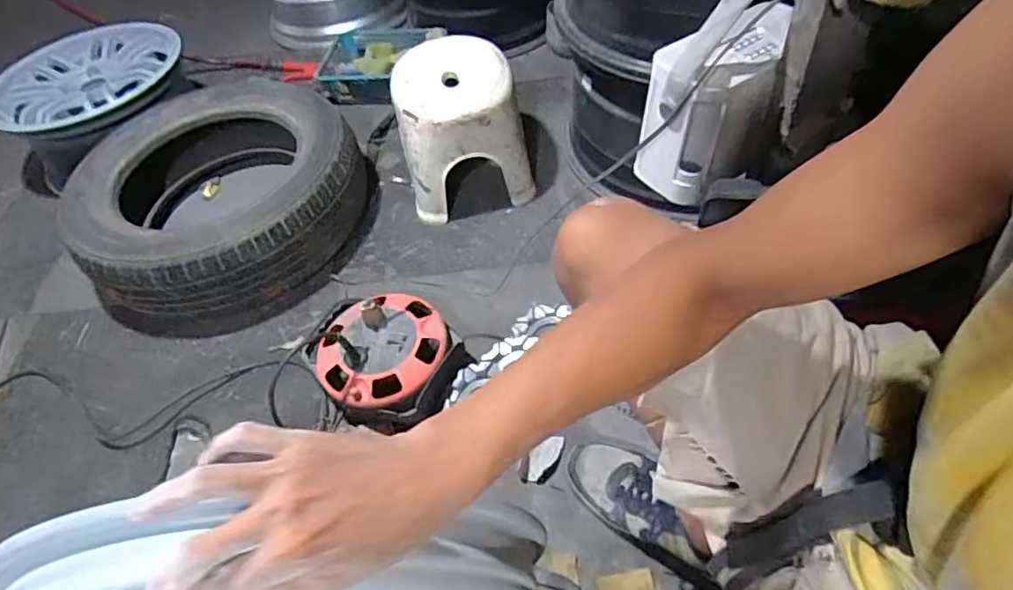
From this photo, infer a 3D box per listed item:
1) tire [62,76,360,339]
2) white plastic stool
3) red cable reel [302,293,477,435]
[{"bbox_3d":[-0.552,-0.186,1.095,0.529,0.211,0.465,-30,56,-16],"label":"tire"},{"bbox_3d":[-0.093,-0.325,1.123,0.230,0.264,0.225,-15,51,-4],"label":"white plastic stool"},{"bbox_3d":[-0.201,0.084,0.898,0.254,0.092,0.202,36,64,28],"label":"red cable reel"}]

